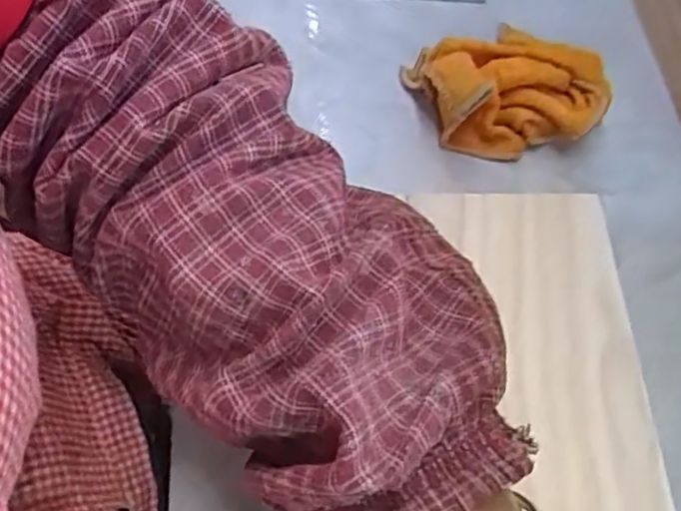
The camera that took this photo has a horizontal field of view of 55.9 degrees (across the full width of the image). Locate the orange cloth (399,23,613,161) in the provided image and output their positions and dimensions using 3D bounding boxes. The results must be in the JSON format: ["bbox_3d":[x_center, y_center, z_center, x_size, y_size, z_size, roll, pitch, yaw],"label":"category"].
[{"bbox_3d":[0.101,-0.102,0.388,0.118,0.040,0.079,-2,63,-4],"label":"orange cloth"}]

